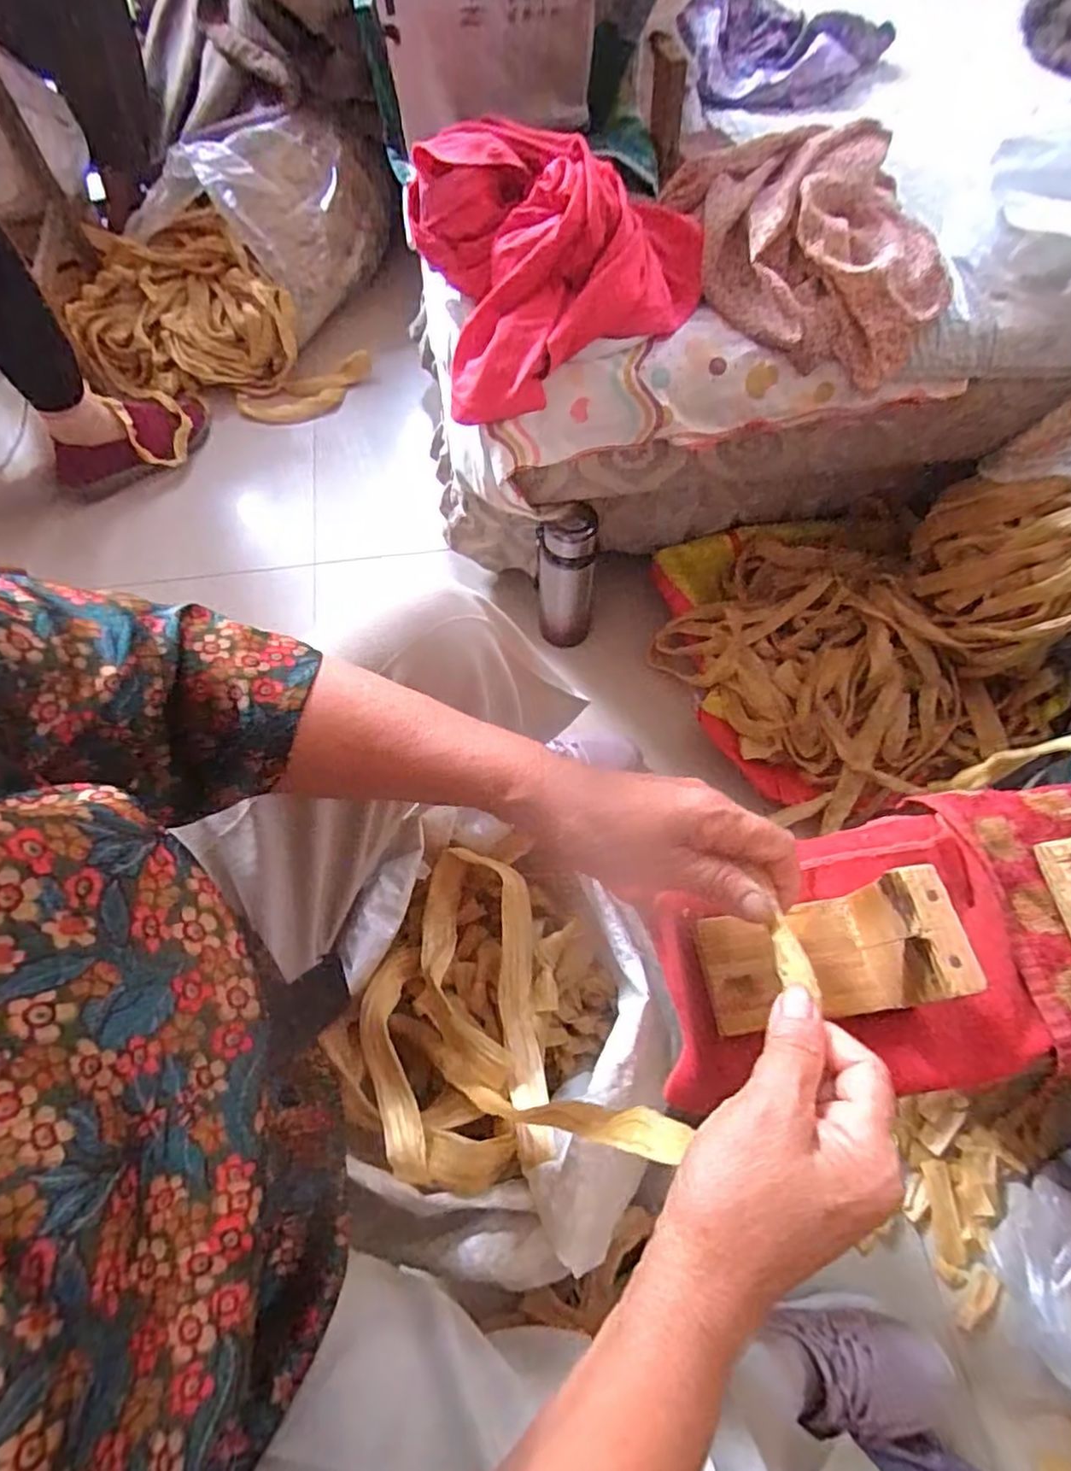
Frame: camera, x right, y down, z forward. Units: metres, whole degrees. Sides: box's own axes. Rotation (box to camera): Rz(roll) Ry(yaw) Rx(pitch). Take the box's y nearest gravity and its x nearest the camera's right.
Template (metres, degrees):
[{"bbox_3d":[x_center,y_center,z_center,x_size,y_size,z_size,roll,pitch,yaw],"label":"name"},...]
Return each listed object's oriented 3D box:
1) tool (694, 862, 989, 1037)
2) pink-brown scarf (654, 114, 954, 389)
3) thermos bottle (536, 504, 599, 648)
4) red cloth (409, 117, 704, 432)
[{"bbox_3d":[0.144,0.110,0.340,0.107,0.070,0.062,-8,64,-3],"label":"tool"},{"bbox_3d":[0.261,-0.461,0.628,0.211,0.106,0.243,-14,65,-6],"label":"pink-brown scarf"},{"bbox_3d":[0.037,-0.195,0.856,0.071,0.208,0.067,-3,64,-1],"label":"thermos bottle"},{"bbox_3d":[0.037,-0.420,0.596,0.258,0.136,0.180,-13,65,-6],"label":"red cloth"}]

